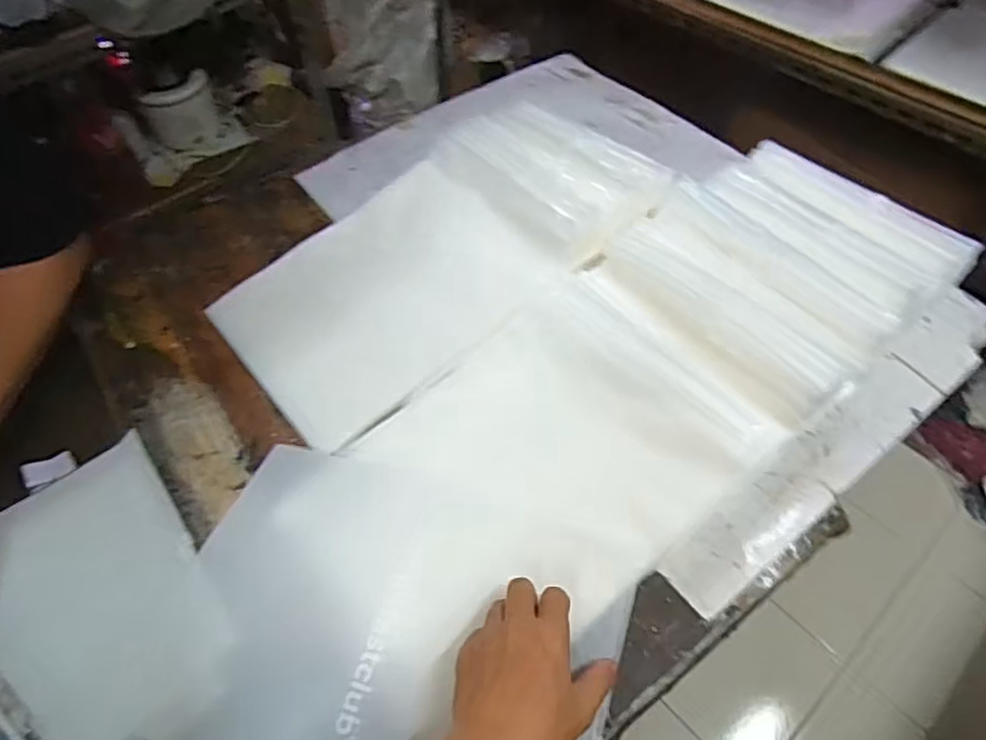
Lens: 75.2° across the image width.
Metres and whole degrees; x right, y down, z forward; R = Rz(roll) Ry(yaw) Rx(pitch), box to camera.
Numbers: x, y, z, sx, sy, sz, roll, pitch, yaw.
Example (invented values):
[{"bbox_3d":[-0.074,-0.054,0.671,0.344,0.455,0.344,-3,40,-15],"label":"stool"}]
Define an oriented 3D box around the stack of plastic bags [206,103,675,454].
[{"bbox_3d":[-0.062,-0.133,0.704,0.458,0.035,0.268,-38,59,-9],"label":"stack of plastic bags"}]

